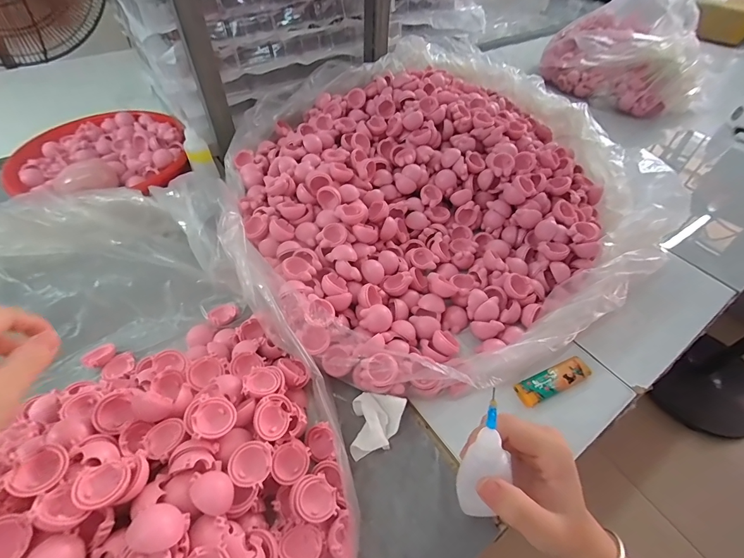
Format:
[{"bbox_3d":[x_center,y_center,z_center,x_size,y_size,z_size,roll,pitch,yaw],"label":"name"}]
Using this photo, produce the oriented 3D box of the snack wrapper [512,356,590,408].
[{"bbox_3d":[0.178,0.100,0.358,0.079,0.008,0.023,-17,53,-17],"label":"snack wrapper"}]

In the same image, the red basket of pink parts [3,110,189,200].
[{"bbox_3d":[-0.421,-0.190,0.571,0.243,0.047,0.220,-16,52,-16],"label":"red basket of pink parts"}]

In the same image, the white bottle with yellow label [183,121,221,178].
[{"bbox_3d":[-0.258,-0.188,0.536,0.025,0.077,0.029,15,45,44],"label":"white bottle with yellow label"}]

